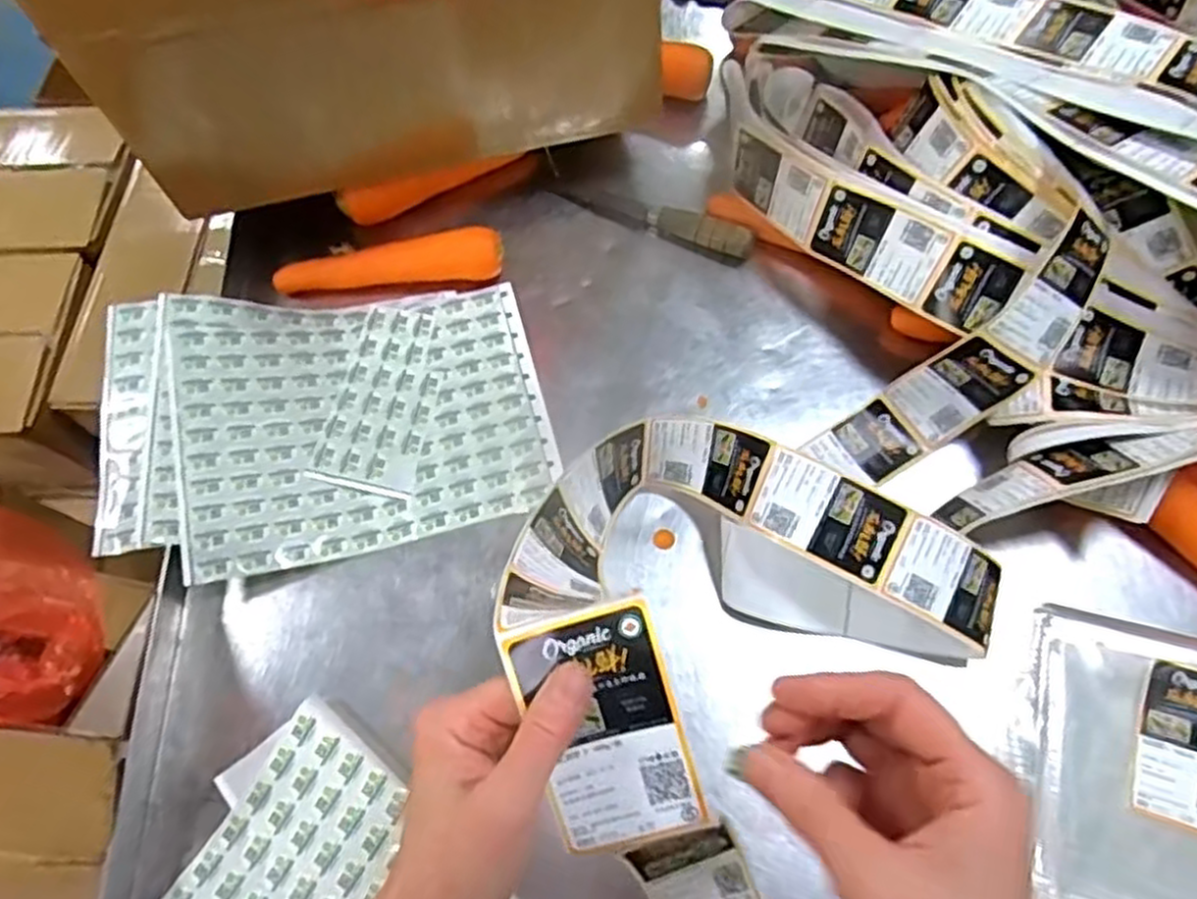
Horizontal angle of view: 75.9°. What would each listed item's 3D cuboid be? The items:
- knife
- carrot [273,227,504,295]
[{"bbox_3d":[0.048,-0.214,0.697,0.191,0.032,0.021,22,70,12],"label":"knife"},{"bbox_3d":[-0.185,-0.165,0.684,0.200,0.046,0.033,-5,67,1],"label":"carrot"}]

